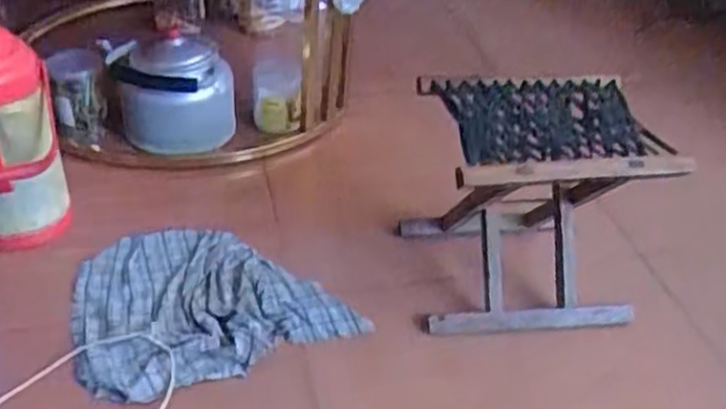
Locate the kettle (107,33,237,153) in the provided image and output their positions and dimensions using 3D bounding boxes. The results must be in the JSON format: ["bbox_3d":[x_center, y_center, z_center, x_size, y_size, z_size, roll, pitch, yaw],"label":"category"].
[{"bbox_3d":[-0.349,-0.206,1.418,0.207,0.199,0.172,-7,39,-15],"label":"kettle"}]

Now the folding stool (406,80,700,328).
[{"bbox_3d":[0.241,-0.002,1.124,0.310,0.286,0.252,-1,37,-8],"label":"folding stool"}]

